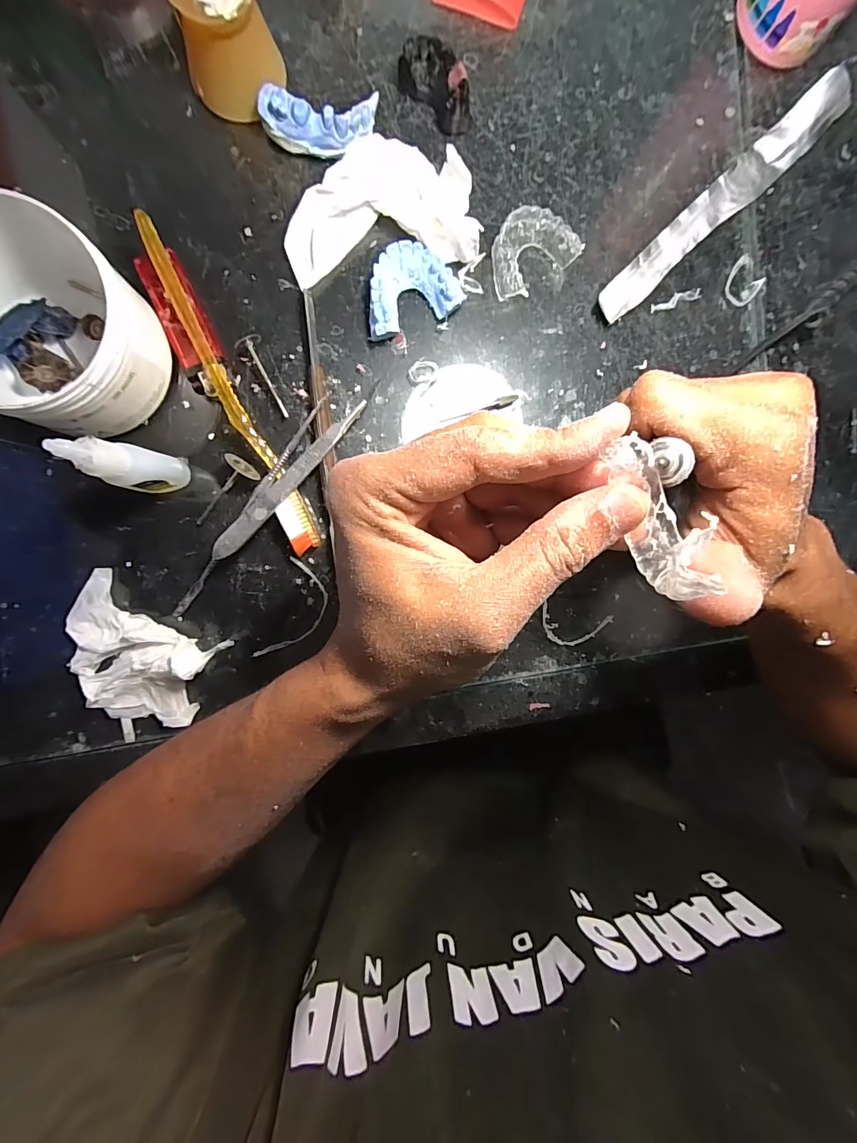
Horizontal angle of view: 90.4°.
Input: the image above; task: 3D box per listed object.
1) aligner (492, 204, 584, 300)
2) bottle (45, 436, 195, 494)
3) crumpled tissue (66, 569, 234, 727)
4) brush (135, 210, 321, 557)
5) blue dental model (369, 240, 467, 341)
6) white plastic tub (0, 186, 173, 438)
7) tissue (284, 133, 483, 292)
[{"bbox_3d":[0.060,-0.195,0.260,0.055,0.013,0.040,-39,97,-2],"label":"aligner"},{"bbox_3d":[-0.146,-0.052,0.211,0.019,0.088,0.022,11,93,-7],"label":"bottle"},{"bbox_3d":[-0.173,0.051,0.248,0.088,0.024,0.066,31,91,-7],"label":"crumpled tissue"},{"bbox_3d":[-0.108,-0.097,0.241,0.016,0.029,0.182,-24,96,-4],"label":"brush"},{"bbox_3d":[-0.014,-0.168,0.254,0.058,0.014,0.043,-26,96,-3],"label":"blue dental model"},{"bbox_3d":[-0.189,-0.120,0.215,0.090,0.061,0.092,15,93,-7],"label":"white plastic tub"},{"bbox_3d":[-0.028,-0.206,0.245,0.108,0.024,0.057,-10,95,-5],"label":"tissue"}]

